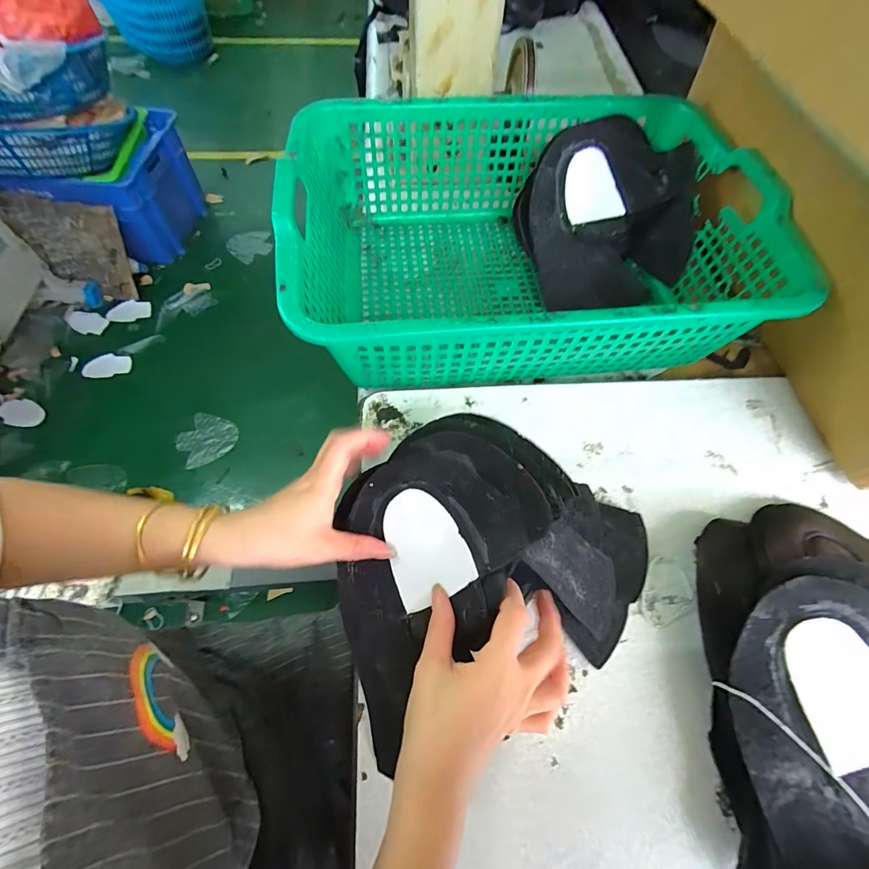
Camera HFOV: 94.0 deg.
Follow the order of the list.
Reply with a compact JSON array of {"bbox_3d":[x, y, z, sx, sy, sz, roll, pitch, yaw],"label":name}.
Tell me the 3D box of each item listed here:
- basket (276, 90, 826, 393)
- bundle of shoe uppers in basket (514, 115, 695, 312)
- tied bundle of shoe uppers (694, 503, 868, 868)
[{"bbox_3d":[0.094,-0.222,0.469,0.488,0.141,0.363,-4,64,-5],"label":"basket"},{"bbox_3d":[0.216,-0.282,0.521,0.197,0.111,0.185,-11,65,-8],"label":"bundle of shoe uppers in basket"},{"bbox_3d":[0.317,0.185,0.300,0.212,0.063,0.284,13,64,3],"label":"tied bundle of shoe uppers"}]

